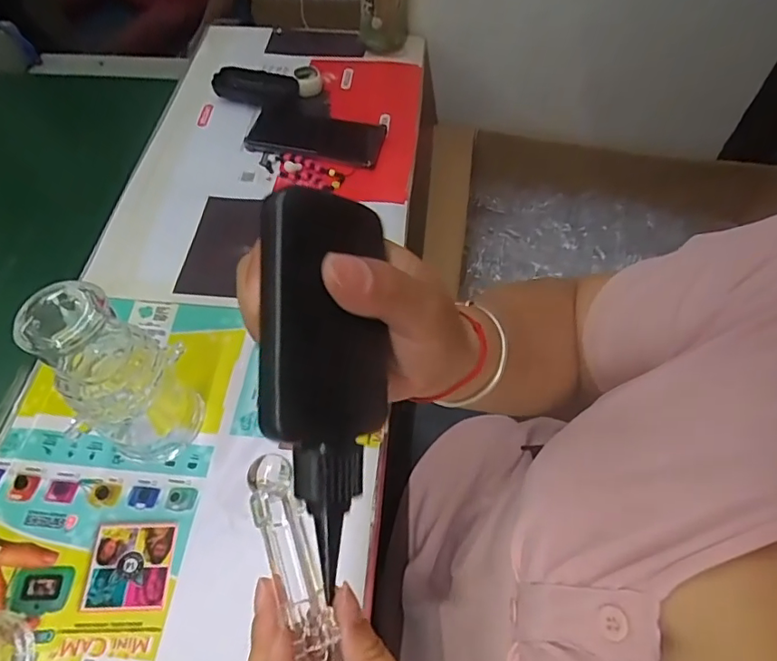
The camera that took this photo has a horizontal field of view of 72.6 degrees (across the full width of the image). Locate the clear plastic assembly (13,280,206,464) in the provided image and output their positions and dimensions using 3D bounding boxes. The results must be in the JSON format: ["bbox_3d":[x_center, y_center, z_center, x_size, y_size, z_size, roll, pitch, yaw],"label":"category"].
[{"bbox_3d":[-0.197,0.039,0.391,0.065,0.172,0.079,-4,57,-3],"label":"clear plastic assembly"}]

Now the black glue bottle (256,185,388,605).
[{"bbox_3d":[-0.026,0.019,0.202,0.054,0.029,0.136,0,83,-37],"label":"black glue bottle"}]

